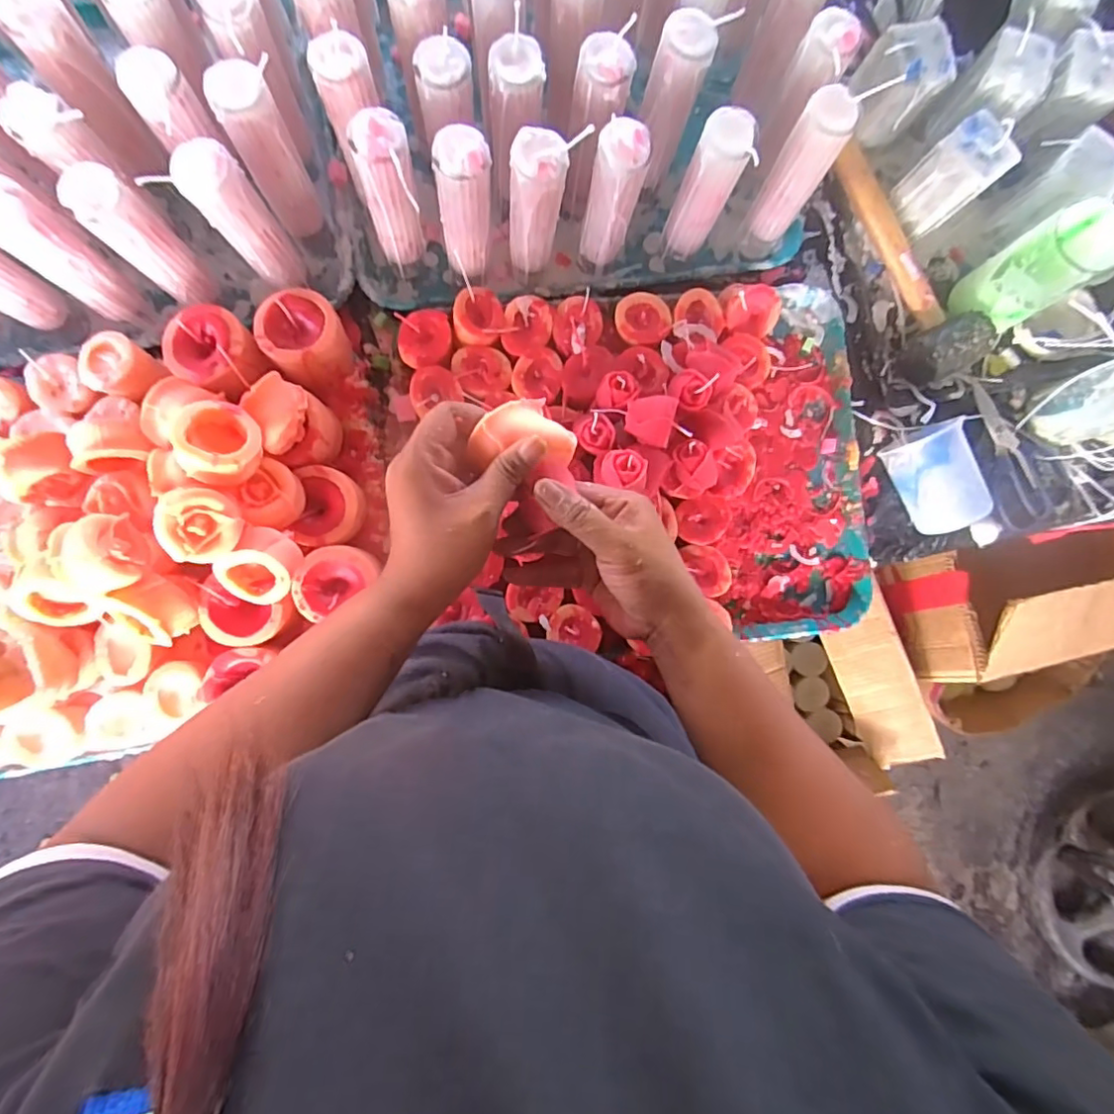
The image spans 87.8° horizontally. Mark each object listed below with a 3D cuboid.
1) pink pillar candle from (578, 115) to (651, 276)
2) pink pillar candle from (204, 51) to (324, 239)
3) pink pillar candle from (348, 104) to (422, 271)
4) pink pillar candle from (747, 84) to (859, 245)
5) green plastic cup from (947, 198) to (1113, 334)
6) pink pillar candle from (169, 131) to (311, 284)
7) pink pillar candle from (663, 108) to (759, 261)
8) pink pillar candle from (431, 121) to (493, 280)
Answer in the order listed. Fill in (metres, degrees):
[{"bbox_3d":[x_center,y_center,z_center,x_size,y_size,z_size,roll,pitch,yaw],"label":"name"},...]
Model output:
[{"bbox_3d":[0.046,-0.298,0.499,0.041,0.167,0.036,21,86,-4],"label":"pink pillar candle"},{"bbox_3d":[-0.228,-0.320,0.469,0.044,0.139,0.043,-24,90,-6],"label":"pink pillar candle"},{"bbox_3d":[-0.131,-0.287,0.467,0.043,0.137,0.039,-9,88,-6],"label":"pink pillar candle"},{"bbox_3d":[0.203,-0.329,0.496,0.043,0.130,0.036,36,85,-3],"label":"pink pillar candle"},{"bbox_3d":[0.443,-0.265,0.542,0.065,0.128,0.068,0,87,-5],"label":"green plastic cup"},{"bbox_3d":[-0.244,-0.262,0.458,0.044,0.145,0.034,-34,91,-6],"label":"pink pillar candle"},{"bbox_3d":[0.126,-0.312,0.495,0.041,0.140,0.035,24,85,-4],"label":"pink pillar candle"},{"bbox_3d":[-0.074,-0.283,0.474,0.042,0.126,0.045,3,87,-5],"label":"pink pillar candle"}]

